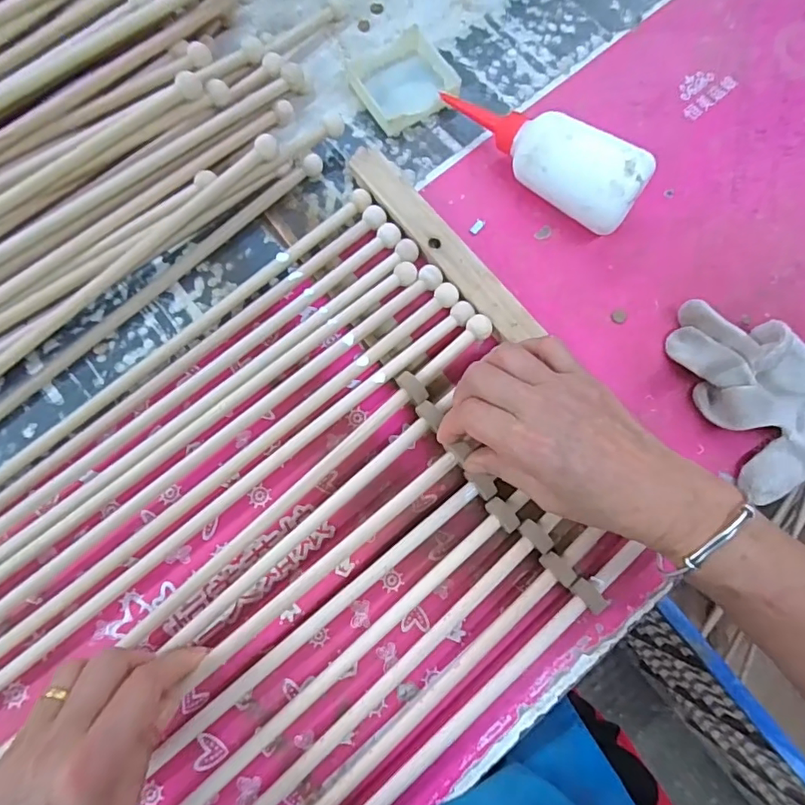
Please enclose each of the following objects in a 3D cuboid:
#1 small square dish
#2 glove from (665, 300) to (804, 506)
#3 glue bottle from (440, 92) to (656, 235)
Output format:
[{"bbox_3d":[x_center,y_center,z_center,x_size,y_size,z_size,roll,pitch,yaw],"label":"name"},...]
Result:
[{"bbox_3d":[0.000,-0.277,0.450,0.076,0.017,0.079,-32,79,-8],"label":"small square dish"},{"bbox_3d":[0.283,-0.020,0.377,0.132,0.044,0.149,-20,77,-5],"label":"glove"},{"bbox_3d":[0.110,-0.192,0.409,0.158,0.061,0.051,37,79,8],"label":"glue bottle"}]

